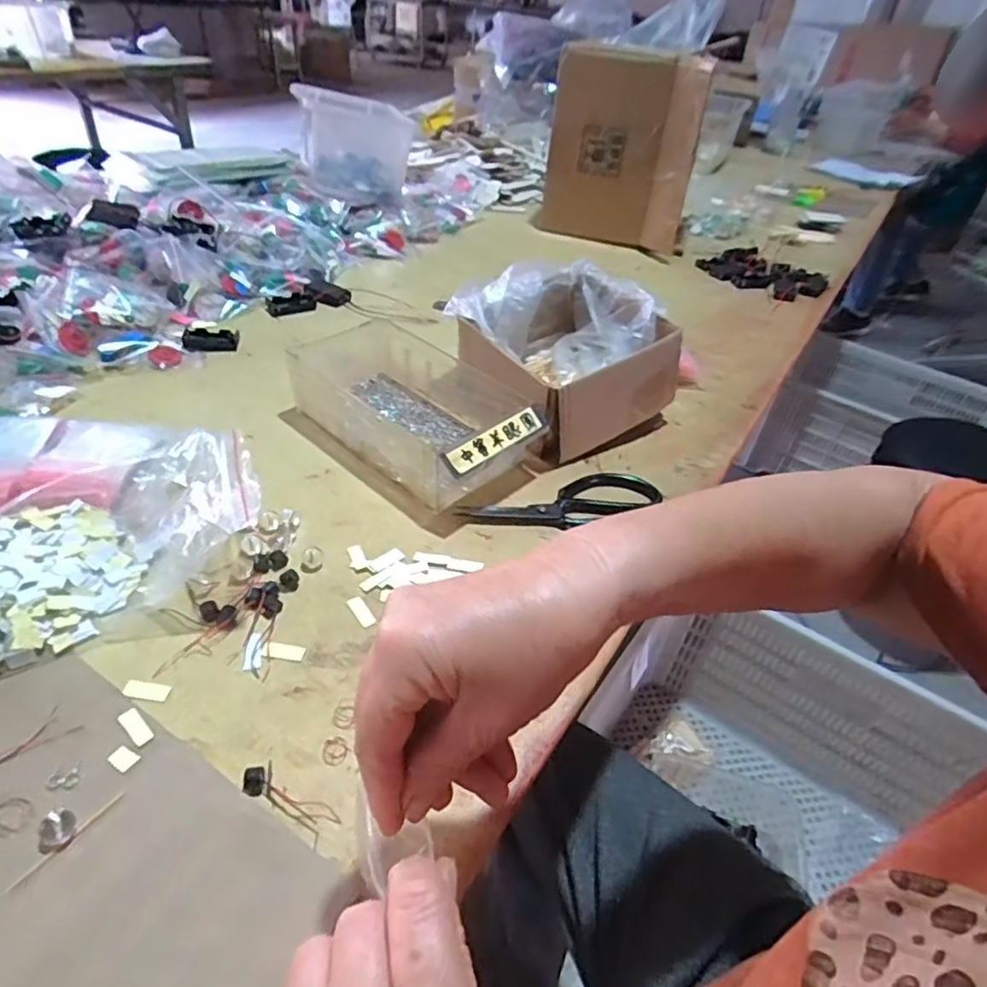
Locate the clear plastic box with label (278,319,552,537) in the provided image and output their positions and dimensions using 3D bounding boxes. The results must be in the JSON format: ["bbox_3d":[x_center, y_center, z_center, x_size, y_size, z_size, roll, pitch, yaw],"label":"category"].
[{"bbox_3d":[-0.095,-0.090,0.599,0.282,0.069,0.143,33,47,29],"label":"clear plastic box with label"}]

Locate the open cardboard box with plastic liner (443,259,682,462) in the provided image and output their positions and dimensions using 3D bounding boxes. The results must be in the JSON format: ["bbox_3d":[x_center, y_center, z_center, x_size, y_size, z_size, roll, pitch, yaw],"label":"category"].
[{"bbox_3d":[0.070,-0.146,0.655,0.191,0.118,0.195,-21,47,-29],"label":"open cardboard box with plastic liner"}]

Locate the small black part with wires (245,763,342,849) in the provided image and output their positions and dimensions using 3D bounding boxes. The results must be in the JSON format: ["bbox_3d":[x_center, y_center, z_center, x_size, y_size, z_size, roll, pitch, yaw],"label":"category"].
[{"bbox_3d":[-0.114,0.169,0.339,0.060,0.008,0.019,24,43,20],"label":"small black part with wires"}]

